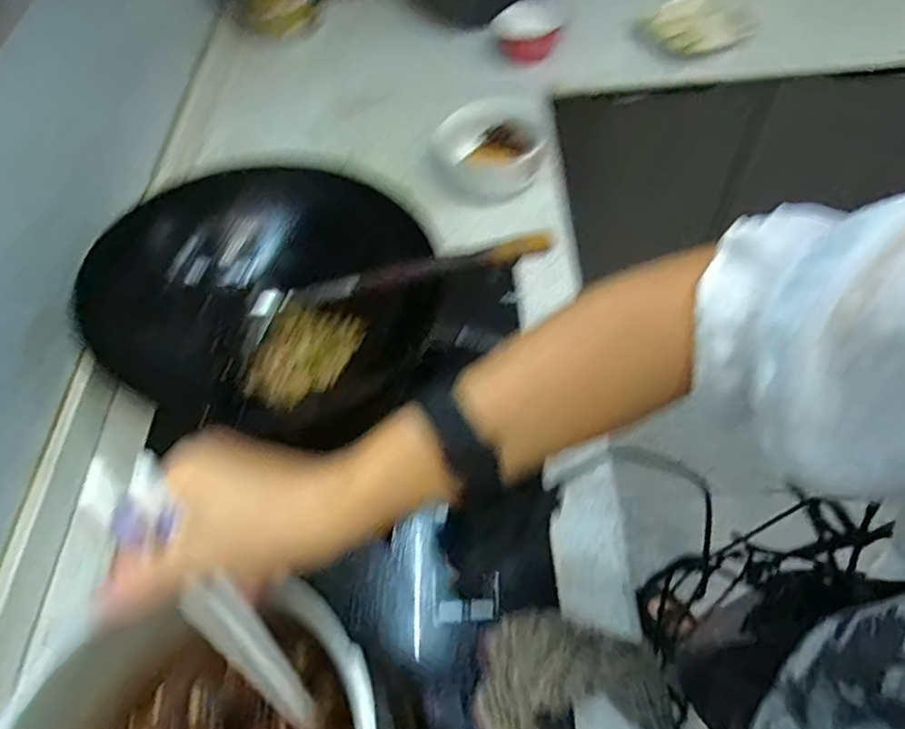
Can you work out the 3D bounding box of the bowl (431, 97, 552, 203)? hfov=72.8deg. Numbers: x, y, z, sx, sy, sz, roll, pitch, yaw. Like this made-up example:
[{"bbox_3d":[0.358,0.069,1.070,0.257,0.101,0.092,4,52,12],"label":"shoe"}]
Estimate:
[{"bbox_3d":[0.051,-0.314,0.879,0.168,0.054,0.174,6,56,9],"label":"bowl"}]

